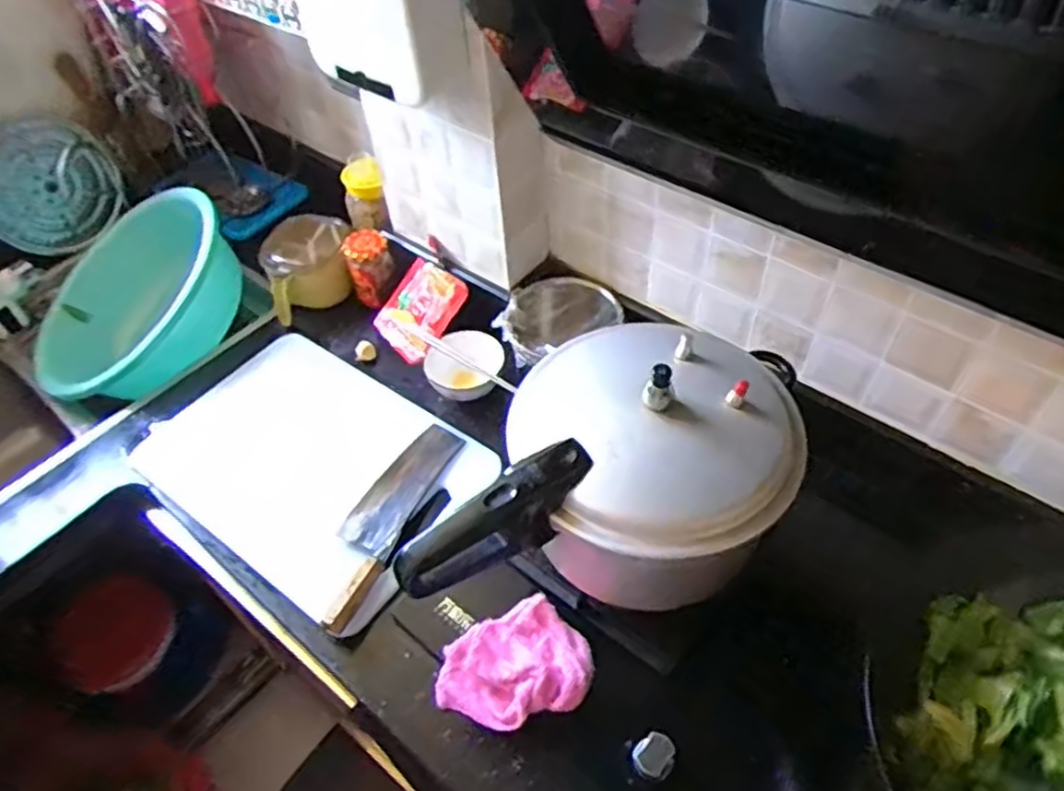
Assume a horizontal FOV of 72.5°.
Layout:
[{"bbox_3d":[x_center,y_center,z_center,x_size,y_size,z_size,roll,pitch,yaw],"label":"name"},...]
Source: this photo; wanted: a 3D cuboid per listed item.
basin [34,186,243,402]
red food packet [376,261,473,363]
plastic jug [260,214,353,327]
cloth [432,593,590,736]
[{"bbox_3d":[-0.615,-0.152,1.139,0.365,0.133,0.365,-12,60,22],"label":"basin"},{"bbox_3d":[-0.167,-0.127,1.071,0.115,0.016,0.137,36,99,23],"label":"red food packet"},{"bbox_3d":[-0.344,-0.200,1.129,0.127,0.100,0.127,-15,50,-8],"label":"plastic jug"},{"bbox_3d":[-0.019,0.282,0.746,0.148,0.040,0.116,-26,53,-17],"label":"cloth"}]

